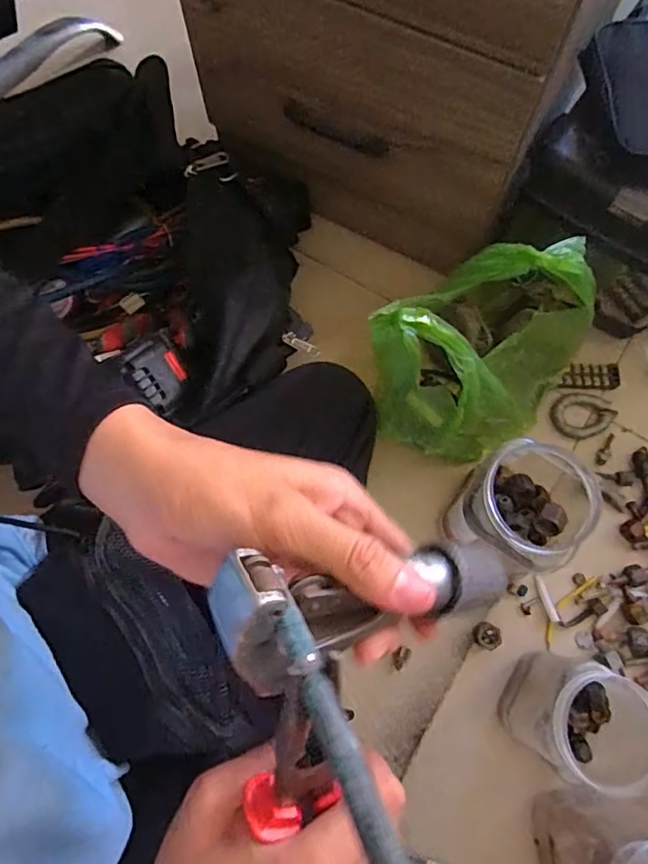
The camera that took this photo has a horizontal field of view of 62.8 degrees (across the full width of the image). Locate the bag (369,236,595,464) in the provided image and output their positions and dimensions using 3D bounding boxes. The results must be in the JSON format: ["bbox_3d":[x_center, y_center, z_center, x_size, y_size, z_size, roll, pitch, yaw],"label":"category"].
[{"bbox_3d":[0.180,-0.089,0.572,0.160,0.254,0.257,41,77,12],"label":"bag"}]

